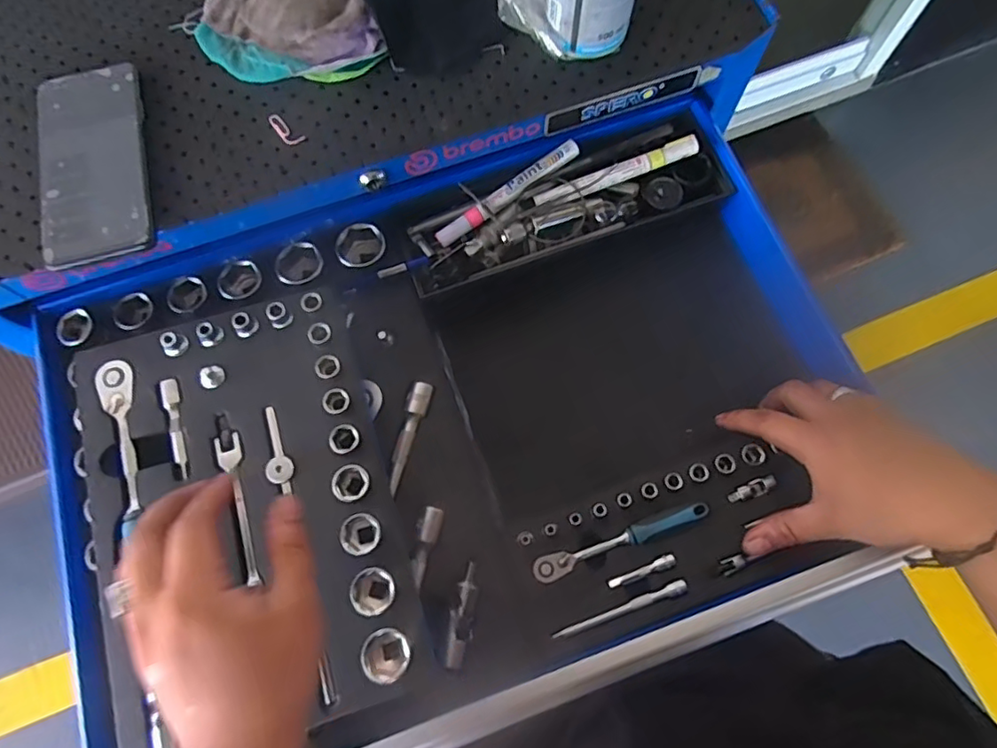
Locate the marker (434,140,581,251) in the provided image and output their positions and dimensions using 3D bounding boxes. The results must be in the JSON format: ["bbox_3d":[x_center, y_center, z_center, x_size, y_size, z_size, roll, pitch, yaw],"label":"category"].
[{"bbox_3d":[0.008,-0.153,0.491,0.141,0.015,0.015,-36,74,-3],"label":"marker"}]

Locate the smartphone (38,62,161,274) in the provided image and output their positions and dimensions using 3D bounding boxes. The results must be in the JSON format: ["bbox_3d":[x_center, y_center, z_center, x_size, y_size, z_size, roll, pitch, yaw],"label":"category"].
[{"bbox_3d":[-0.296,-0.156,0.422,0.075,0.013,0.159,-14,72,-4],"label":"smartphone"}]

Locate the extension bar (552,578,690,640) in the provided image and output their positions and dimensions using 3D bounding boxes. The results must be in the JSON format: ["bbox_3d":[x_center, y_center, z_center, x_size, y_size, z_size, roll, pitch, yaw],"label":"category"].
[{"bbox_3d":[0.085,0.164,0.400,0.098,0.005,0.009,-20,72,-5],"label":"extension bar"}]

